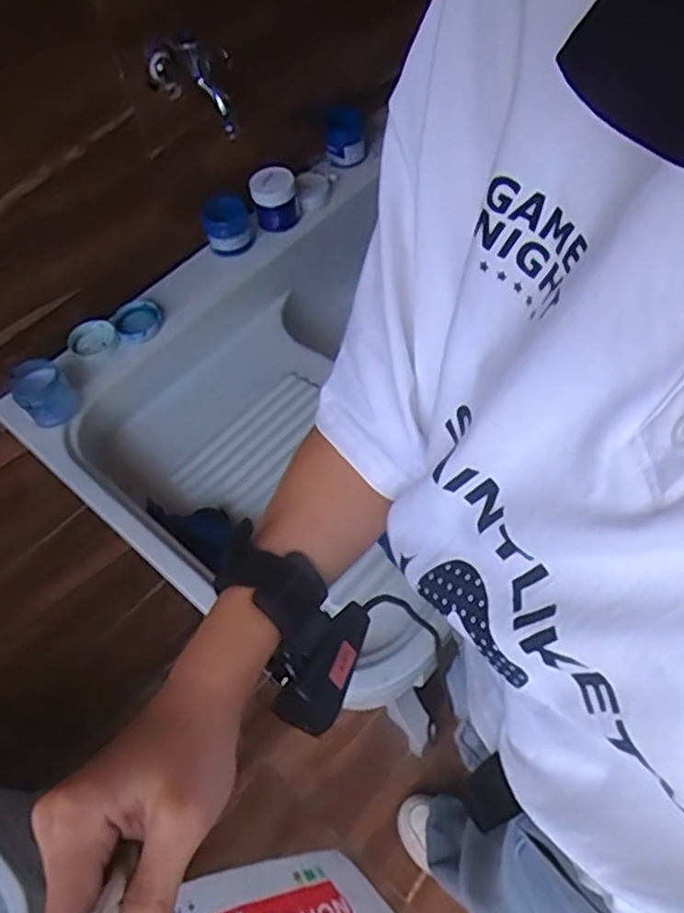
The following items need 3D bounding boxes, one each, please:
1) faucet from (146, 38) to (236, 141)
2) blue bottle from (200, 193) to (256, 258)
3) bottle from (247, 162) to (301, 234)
[{"bbox_3d":[-0.159,-0.401,0.751,0.042,0.101,0.134,-40,51,-20],"label":"faucet"},{"bbox_3d":[-0.146,-0.298,0.901,0.061,0.054,0.061,-2,57,3],"label":"blue bottle"},{"bbox_3d":[-0.092,-0.352,0.954,0.064,0.061,0.060,-8,57,-1],"label":"bottle"}]

